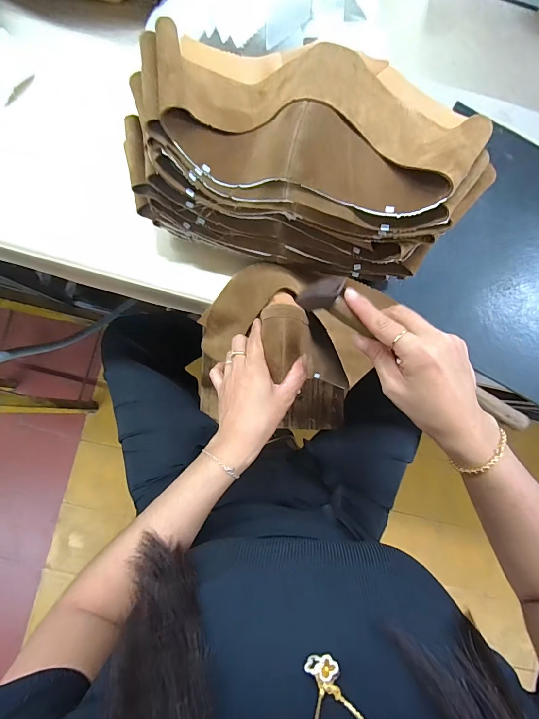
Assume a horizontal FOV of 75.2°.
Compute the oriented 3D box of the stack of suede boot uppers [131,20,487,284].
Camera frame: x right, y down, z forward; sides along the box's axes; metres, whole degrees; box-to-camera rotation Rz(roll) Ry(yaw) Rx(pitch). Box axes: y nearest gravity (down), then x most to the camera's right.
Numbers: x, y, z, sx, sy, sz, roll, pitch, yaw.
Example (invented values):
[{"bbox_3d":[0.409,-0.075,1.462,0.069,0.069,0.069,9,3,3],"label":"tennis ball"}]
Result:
[{"bbox_3d":[0.028,-0.202,0.364,0.343,0.146,0.168,12,85,-3],"label":"stack of suede boot uppers"}]

